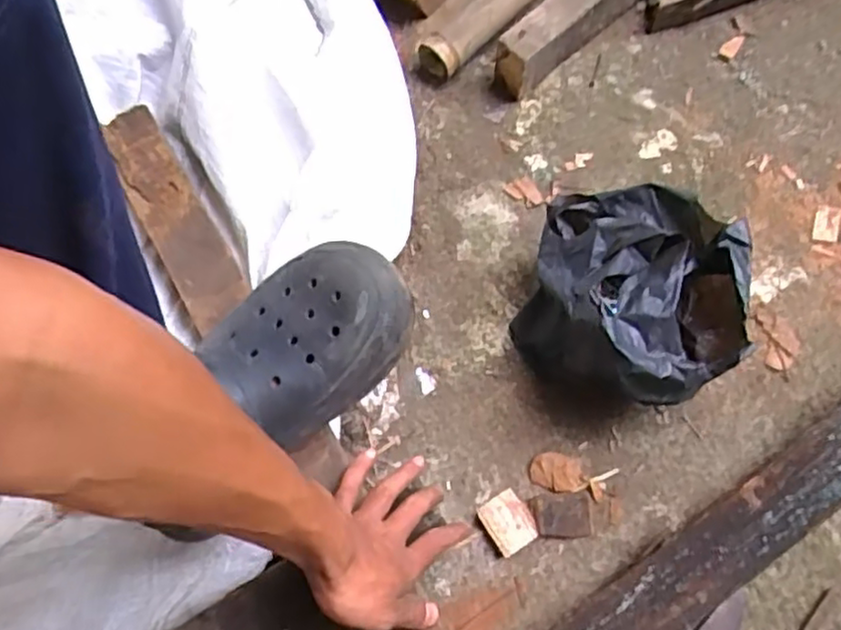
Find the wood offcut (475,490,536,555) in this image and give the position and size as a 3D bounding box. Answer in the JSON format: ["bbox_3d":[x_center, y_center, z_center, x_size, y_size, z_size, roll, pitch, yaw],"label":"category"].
[{"bbox_3d":[0.074,0.174,0.592,0.039,0.011,0.046,-29,69,-7],"label":"wood offcut"}]

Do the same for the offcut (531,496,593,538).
[{"bbox_3d":[0.116,0.167,0.585,0.049,0.016,0.032,-1,69,4],"label":"offcut"}]

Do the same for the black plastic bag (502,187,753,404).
[{"bbox_3d":[0.176,-0.010,0.601,0.165,0.122,0.170,18,71,11],"label":"black plastic bag"}]

